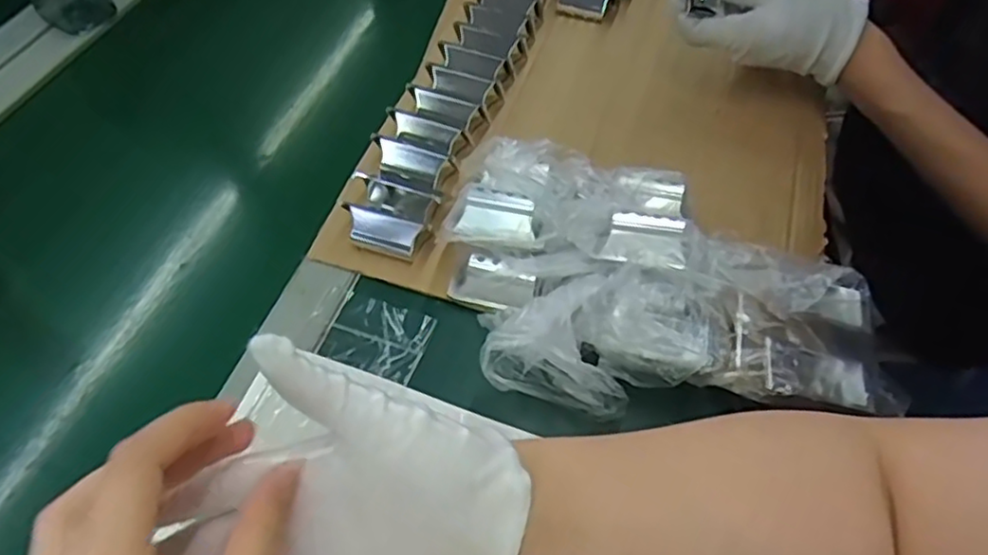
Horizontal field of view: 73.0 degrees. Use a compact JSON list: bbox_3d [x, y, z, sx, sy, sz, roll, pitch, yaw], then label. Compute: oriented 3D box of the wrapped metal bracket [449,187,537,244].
[{"bbox_3d":[0.000,-0.040,0.431,0.052,0.012,0.033,10,85,11],"label":"wrapped metal bracket"}]

